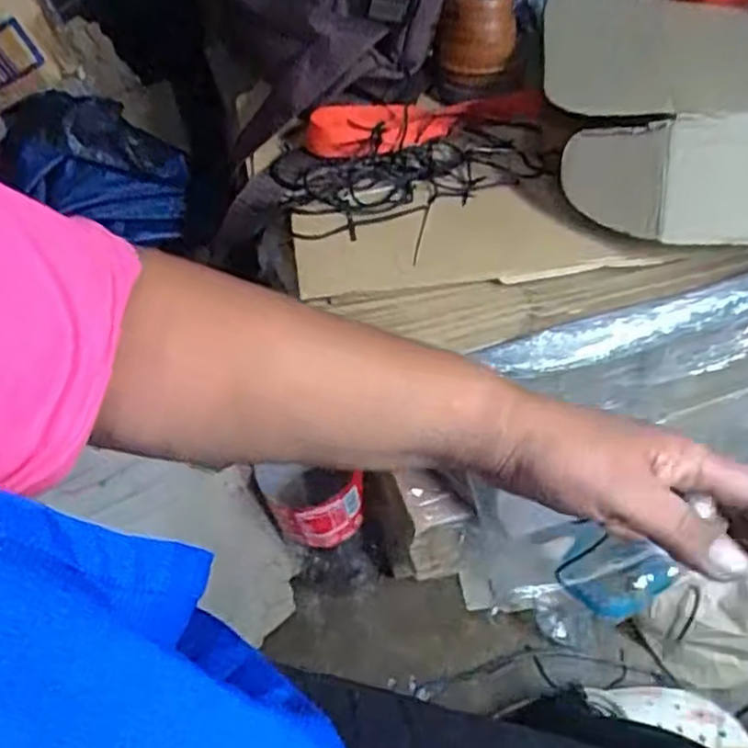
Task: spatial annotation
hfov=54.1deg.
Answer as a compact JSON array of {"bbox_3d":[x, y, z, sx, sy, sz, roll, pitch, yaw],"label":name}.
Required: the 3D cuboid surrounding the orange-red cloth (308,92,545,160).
[{"bbox_3d":[0.032,-0.178,0.512,0.158,0.031,0.049,-5,48,2],"label":"orange-red cloth"}]

